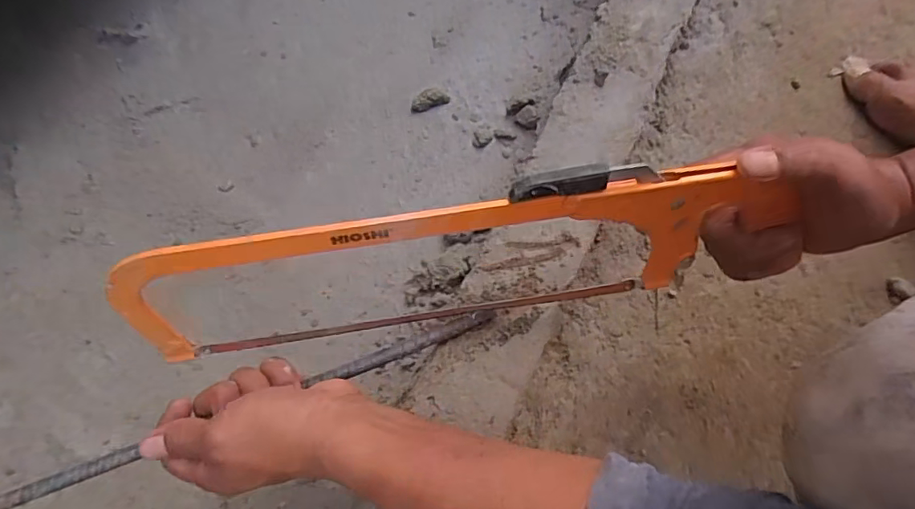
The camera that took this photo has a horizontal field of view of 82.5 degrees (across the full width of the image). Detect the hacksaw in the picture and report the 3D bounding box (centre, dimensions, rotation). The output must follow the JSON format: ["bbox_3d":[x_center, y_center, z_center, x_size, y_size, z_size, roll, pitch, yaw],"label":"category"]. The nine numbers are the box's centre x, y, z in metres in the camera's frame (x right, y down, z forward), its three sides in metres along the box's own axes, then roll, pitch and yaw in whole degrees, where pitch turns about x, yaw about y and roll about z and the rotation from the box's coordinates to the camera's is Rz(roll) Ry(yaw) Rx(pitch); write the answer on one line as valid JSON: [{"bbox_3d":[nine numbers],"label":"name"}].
[{"bbox_3d":[0.000,0.009,0.336,0.408,0.137,0.043,-10,72,0],"label":"hacksaw"}]

